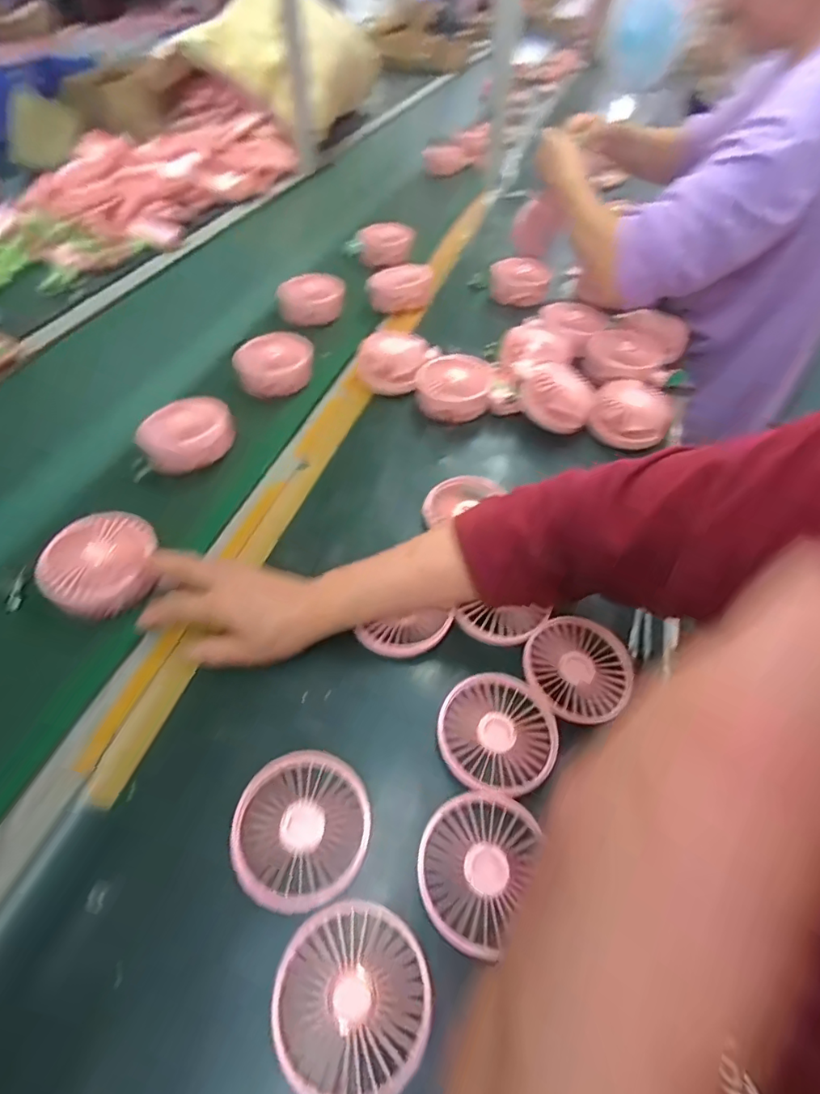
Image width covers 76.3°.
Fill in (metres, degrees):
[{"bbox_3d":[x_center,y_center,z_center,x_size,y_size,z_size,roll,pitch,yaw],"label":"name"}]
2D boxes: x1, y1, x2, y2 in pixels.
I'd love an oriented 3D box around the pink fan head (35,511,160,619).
[{"bbox_3d":[-0.274,0.012,0.462,0.092,0.034,0.097,1,52,-1],"label":"pink fan head"}]

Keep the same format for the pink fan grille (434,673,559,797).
[{"bbox_3d":[0.067,0.140,0.397,0.087,0.006,0.089,1,52,-1],"label":"pink fan grille"}]

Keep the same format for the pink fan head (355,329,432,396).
[{"bbox_3d":[-0.022,-0.239,0.669,0.089,0.040,0.085,3,52,0],"label":"pink fan head"}]

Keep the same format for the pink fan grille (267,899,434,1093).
[{"bbox_3d":[-0.033,0.253,0.294,0.086,0.010,0.085,1,52,-1],"label":"pink fan grille"}]

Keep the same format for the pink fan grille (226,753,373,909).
[{"bbox_3d":[-0.072,0.185,0.349,0.088,0.009,0.090,3,52,0],"label":"pink fan grille"}]

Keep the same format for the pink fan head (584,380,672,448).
[{"bbox_3d":[0.264,-0.161,0.623,0.088,0.038,0.089,22,55,15],"label":"pink fan head"}]

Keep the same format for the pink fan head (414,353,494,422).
[{"bbox_3d":[0.054,-0.192,0.640,0.091,0.054,0.093,3,52,0],"label":"pink fan head"}]

